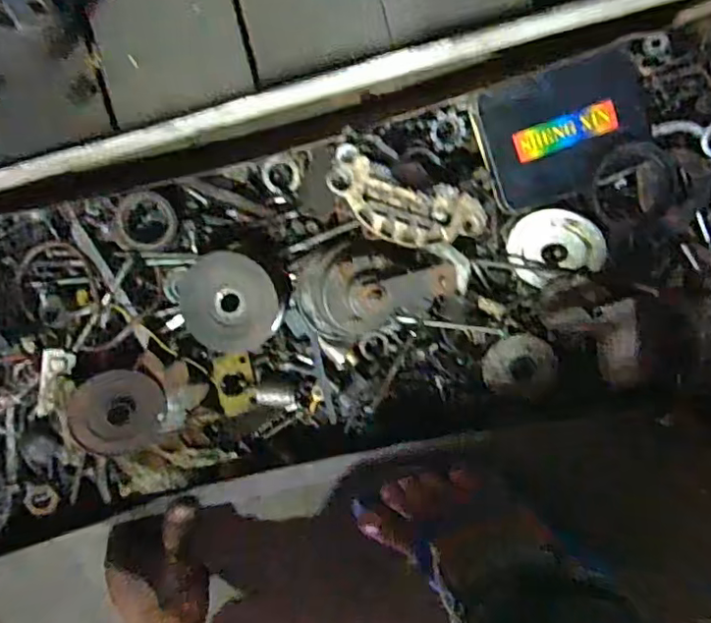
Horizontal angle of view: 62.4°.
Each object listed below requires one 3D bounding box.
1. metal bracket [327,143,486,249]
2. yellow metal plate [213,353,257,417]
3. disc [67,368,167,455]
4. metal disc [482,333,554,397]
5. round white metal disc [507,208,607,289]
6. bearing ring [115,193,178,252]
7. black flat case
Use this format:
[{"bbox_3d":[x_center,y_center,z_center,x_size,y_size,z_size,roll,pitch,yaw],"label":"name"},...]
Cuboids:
[{"bbox_3d":[0.036,-0.073,0.416,0.115,0.015,0.050,18,97,-13],"label":"metal bracket"},{"bbox_3d":[-0.104,0.063,0.507,0.032,0.004,0.053,-10,101,-20],"label":"yellow metal plate"},{"bbox_3d":[-0.194,0.083,0.483,0.072,0.006,0.070,-5,105,-26],"label":"disc"},{"bbox_3d":[0.138,0.047,0.498,0.057,0.013,0.056,0,98,3],"label":"metal disc"},{"bbox_3d":[0.155,-0.051,0.461,0.067,0.013,0.067,16,126,23],"label":"round white metal disc"},{"bbox_3d":[-0.169,-0.073,0.480,0.050,0.020,0.047,0,98,3],"label":"bearing ring"},{"bbox_3d":[0.159,-0.137,0.446,0.128,0.030,0.092,-19,95,4],"label":"black flat case"}]

